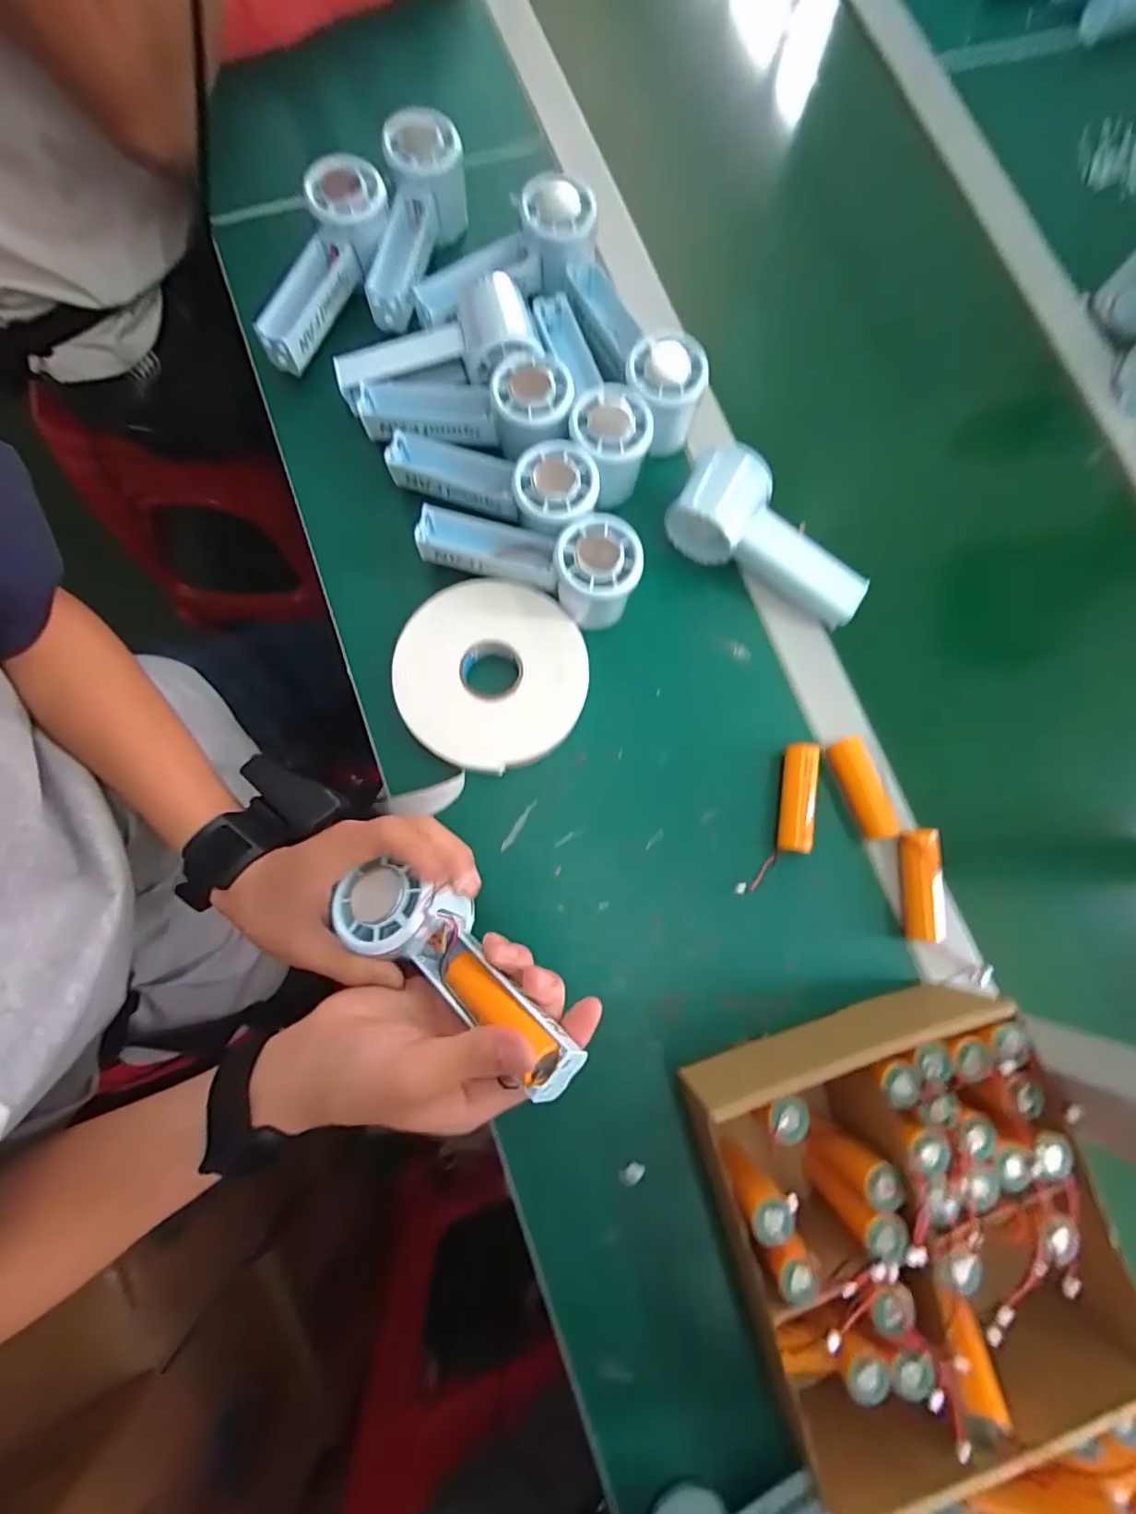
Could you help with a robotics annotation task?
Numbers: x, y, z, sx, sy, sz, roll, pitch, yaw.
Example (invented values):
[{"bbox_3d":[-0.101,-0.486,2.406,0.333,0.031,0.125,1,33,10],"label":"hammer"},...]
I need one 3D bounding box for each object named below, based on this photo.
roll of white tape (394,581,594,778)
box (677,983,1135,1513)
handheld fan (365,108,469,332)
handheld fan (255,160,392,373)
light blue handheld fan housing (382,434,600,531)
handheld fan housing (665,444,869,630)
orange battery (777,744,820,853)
[{"bbox_3d":[-0.053,-0.056,0.401,0.126,0.032,0.131,0,79,0],"label":"roll of white tape"},{"bbox_3d":[0.186,0.250,0.316,0.187,0.073,0.201,-18,79,-3],"label":"box"},{"bbox_3d":[-0.117,-0.410,0.448,0.056,0.053,0.151,10,79,0],"label":"handheld fan"},{"bbox_3d":[-0.179,-0.363,0.430,0.048,0.047,0.148,19,79,2],"label":"handheld fan"},{"bbox_3d":[-0.053,-0.192,0.401,0.152,0.040,0.058,17,93,9],"label":"light blue handheld fan housing"},{"bbox_3d":[0.147,-0.155,0.420,0.149,0.050,0.062,33,80,-9],"label":"handheld fan housing"},{"bbox_3d":[0.156,0.028,0.393,0.022,0.015,0.073,9,79,2],"label":"orange battery"}]

